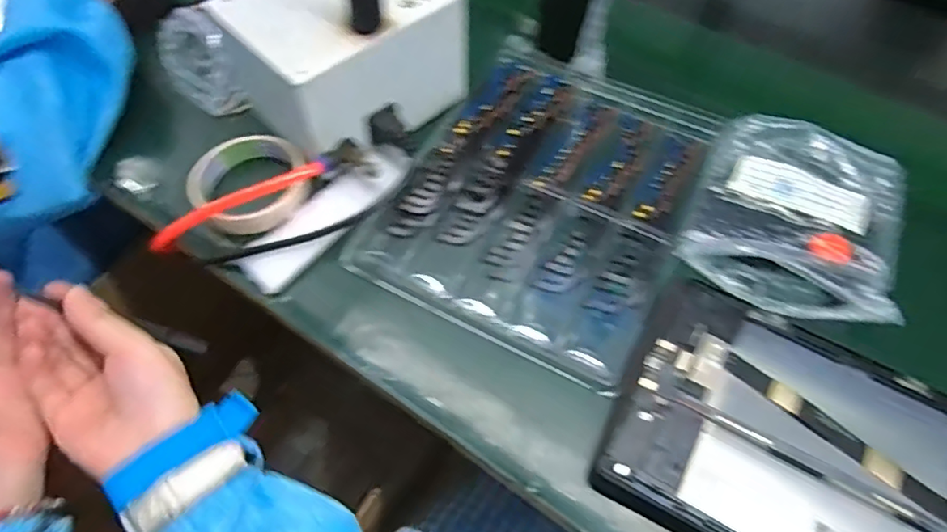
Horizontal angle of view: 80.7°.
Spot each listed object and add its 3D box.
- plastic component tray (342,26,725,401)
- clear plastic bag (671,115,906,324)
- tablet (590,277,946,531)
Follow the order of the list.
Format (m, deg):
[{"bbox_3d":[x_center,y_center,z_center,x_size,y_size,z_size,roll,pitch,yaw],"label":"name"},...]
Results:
[{"bbox_3d":[0.065,-0.068,0.453,0.210,0.018,0.291,25,62,14],"label":"plastic component tray"},{"bbox_3d":[0.249,-0.041,0.429,0.144,0.024,0.172,23,60,11],"label":"clear plastic bag"},{"bbox_3d":[0.209,0.117,0.327,0.243,0.015,0.155,26,61,13],"label":"tablet"}]

